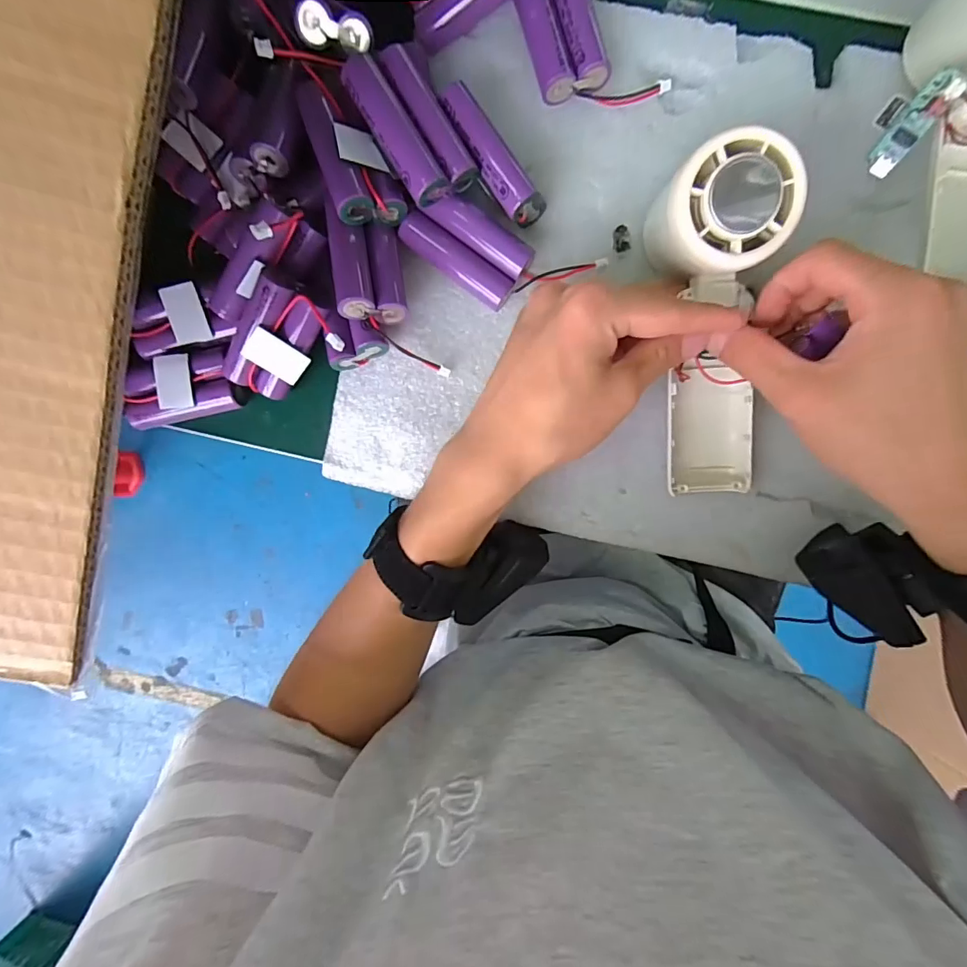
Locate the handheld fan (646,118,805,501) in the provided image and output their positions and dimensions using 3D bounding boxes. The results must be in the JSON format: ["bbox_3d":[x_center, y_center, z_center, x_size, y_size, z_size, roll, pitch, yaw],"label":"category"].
[{"bbox_3d":[0.113,-0.075,0.240,0.059,0.035,0.163,-7,112,3],"label":"handheld fan"}]

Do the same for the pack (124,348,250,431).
[{"bbox_3d":[-0.176,-0.055,0.277,0.066,0.016,0.038,-11,93,4],"label":"pack"}]

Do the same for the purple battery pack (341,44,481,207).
[{"bbox_3d":[-0.035,-0.169,0.225,0.035,0.018,0.067,-32,92,5],"label":"purple battery pack"}]

